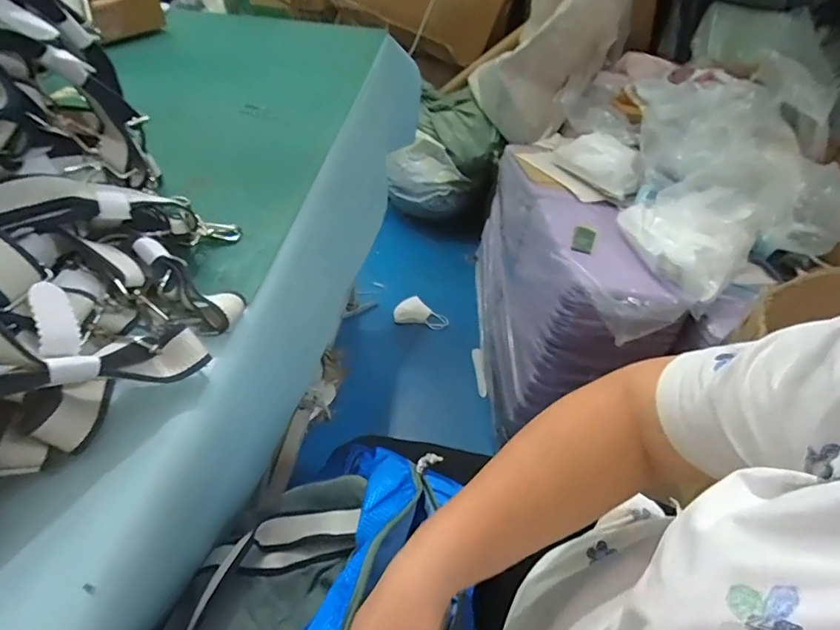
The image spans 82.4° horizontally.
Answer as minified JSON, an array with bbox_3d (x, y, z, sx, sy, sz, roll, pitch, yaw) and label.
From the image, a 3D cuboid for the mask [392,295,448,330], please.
[{"bbox_3d":[0.006,-0.009,1.530,0.171,0.030,0.111,12,45,5],"label":"mask"}]

